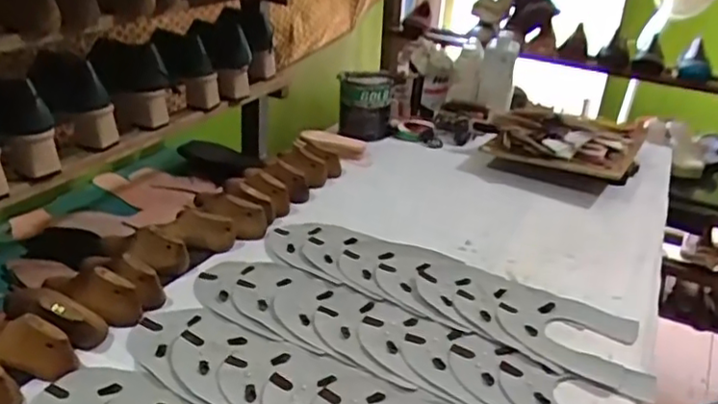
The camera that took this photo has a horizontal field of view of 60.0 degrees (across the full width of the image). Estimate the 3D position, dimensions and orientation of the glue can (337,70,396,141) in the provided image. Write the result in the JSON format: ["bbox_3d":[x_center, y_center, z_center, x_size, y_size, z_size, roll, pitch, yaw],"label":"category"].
[{"bbox_3d":[0.020,-0.219,1.358,0.117,0.133,0.137,8,28,8],"label":"glue can"}]

